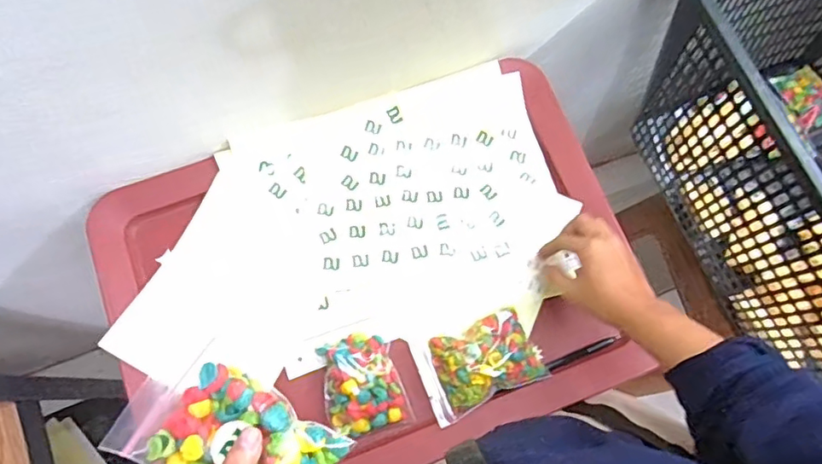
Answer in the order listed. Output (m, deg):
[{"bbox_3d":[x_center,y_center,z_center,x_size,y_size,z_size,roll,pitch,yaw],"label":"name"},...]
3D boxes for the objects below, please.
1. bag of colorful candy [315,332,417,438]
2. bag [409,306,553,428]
[{"bbox_3d":[-0.047,0.146,0.534,0.074,0.024,0.092,-18,76,-6],"label":"bag of colorful candy"},{"bbox_3d":[0.068,0.126,0.541,0.118,0.026,0.077,-22,77,-7],"label":"bag"}]

